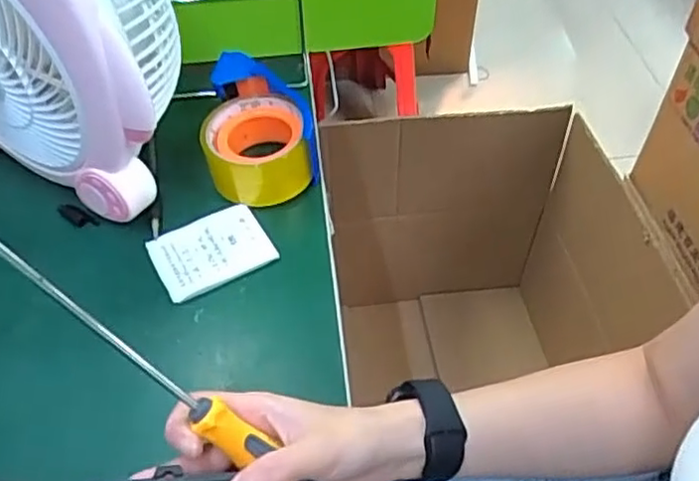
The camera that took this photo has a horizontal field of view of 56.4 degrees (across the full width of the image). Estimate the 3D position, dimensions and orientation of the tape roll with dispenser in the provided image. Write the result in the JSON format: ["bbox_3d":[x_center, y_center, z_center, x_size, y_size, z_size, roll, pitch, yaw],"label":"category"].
[{"bbox_3d":[-0.080,-0.101,0.575,0.093,0.057,0.139,-8,51,-6],"label":"tape roll with dispenser"}]

